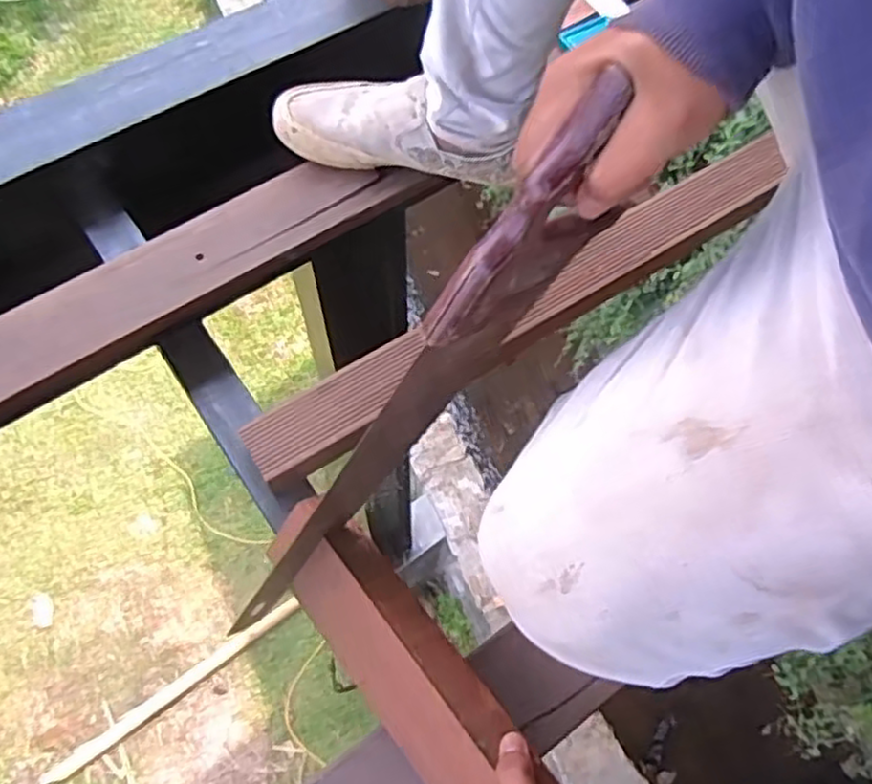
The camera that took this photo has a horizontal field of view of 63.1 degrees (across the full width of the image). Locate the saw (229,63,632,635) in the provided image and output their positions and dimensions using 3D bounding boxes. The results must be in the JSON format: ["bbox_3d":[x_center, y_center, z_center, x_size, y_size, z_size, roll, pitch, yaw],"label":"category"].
[{"bbox_3d":[-0.019,0.018,0.467,0.090,0.467,0.029,-14,59,-46],"label":"saw"}]

